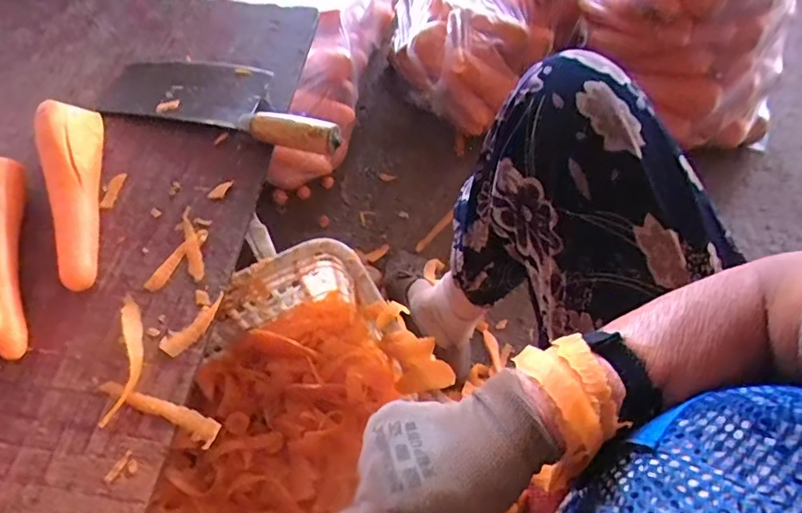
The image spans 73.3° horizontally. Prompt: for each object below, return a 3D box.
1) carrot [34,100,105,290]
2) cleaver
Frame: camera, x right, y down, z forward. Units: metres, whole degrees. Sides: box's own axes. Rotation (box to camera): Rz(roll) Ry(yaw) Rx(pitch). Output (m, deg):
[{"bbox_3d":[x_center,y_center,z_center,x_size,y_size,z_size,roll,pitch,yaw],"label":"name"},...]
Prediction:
[{"bbox_3d":[-0.302,-0.057,0.488,0.046,0.052,0.179,-10,62,-6],"label":"carrot"},{"bbox_3d":[-0.179,-0.170,0.557,0.267,0.042,0.094,17,63,8],"label":"cleaver"}]

